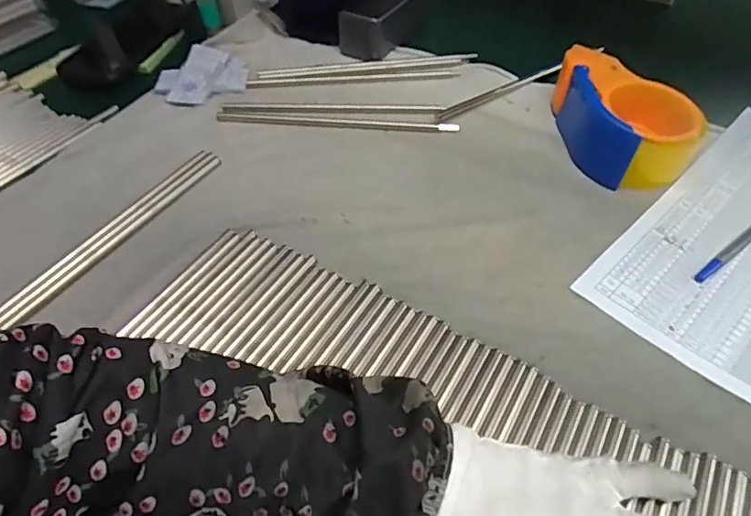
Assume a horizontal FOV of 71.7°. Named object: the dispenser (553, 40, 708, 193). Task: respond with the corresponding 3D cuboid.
[{"bbox_3d":[0.216,-0.126,0.453,0.086,0.059,0.132,-4,48,-3],"label":"dispenser"}]

